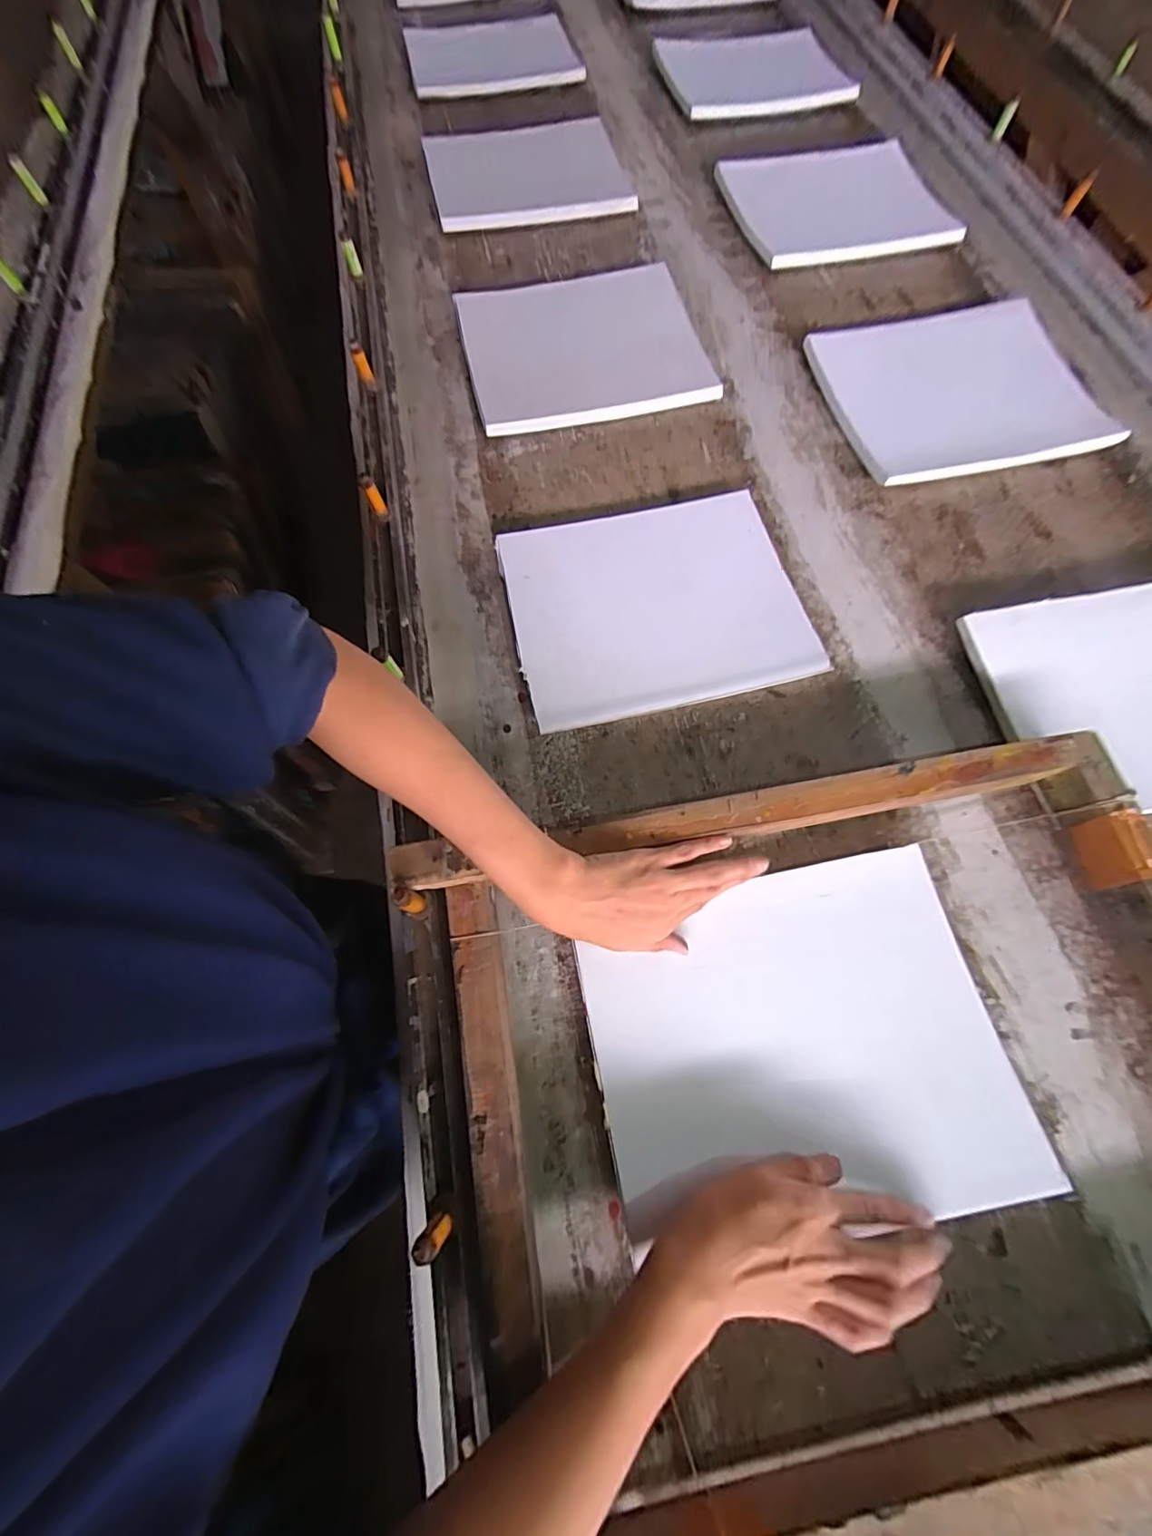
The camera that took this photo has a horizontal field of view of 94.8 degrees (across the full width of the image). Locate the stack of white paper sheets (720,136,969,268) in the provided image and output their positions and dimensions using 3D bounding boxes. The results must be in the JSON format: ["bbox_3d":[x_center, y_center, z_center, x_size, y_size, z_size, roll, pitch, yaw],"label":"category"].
[{"bbox_3d":[0.349,-0.792,0.733,0.285,0.019,0.238,-12,69,-5],"label":"stack of white paper sheets"}]

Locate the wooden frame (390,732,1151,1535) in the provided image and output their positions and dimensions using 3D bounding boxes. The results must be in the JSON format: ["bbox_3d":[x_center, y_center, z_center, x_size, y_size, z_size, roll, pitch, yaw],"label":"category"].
[{"bbox_3d":[0.174,0.201,0.333,0.519,0.036,0.396,-10,69,-4],"label":"wooden frame"}]

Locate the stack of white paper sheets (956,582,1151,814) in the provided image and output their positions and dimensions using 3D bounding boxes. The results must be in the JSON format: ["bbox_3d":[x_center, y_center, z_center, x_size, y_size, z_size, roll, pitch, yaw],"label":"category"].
[{"bbox_3d":[0.502,-0.067,0.464,0.281,0.031,0.197,-10,69,-4],"label":"stack of white paper sheets"}]

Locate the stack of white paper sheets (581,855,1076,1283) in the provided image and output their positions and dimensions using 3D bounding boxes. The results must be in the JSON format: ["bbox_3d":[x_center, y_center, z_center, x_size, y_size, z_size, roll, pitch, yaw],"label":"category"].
[{"bbox_3d":[0.150,0.186,0.367,0.270,0.017,0.213,-10,69,-4],"label":"stack of white paper sheets"}]

